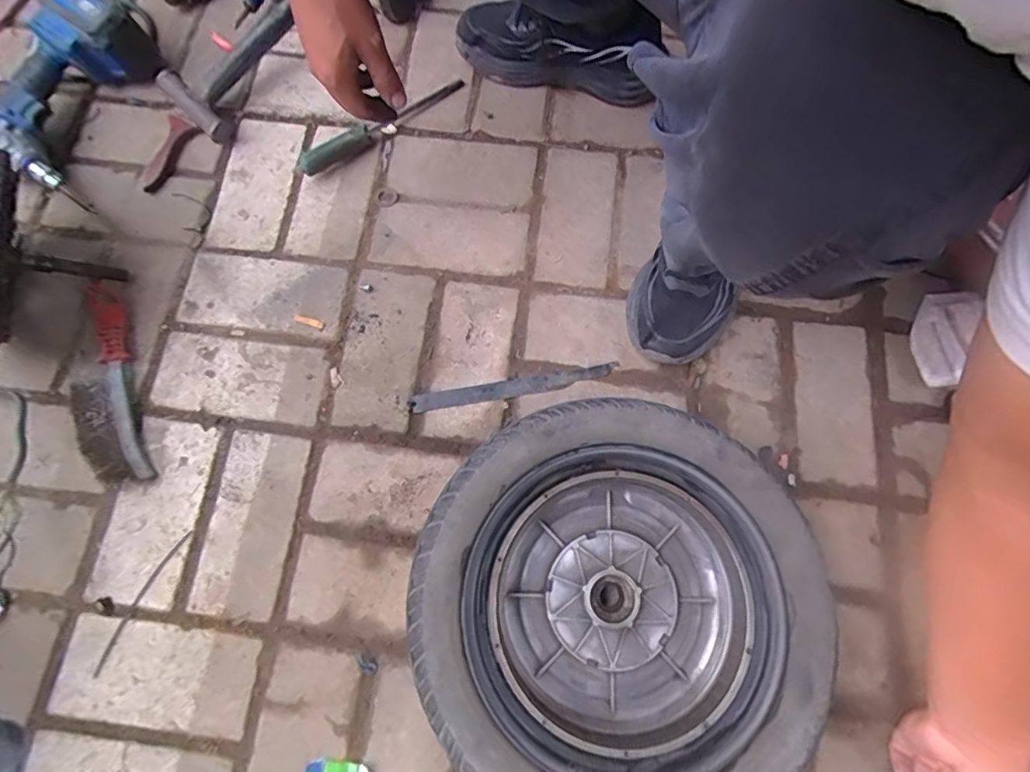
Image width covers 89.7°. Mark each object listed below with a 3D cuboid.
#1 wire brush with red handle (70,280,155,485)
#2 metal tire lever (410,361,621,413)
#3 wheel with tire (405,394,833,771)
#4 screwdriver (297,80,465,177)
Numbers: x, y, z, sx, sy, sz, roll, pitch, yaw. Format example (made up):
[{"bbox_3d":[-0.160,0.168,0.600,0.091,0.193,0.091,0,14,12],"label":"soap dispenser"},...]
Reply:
[{"bbox_3d":[-0.430,-0.008,0.550,0.049,0.040,0.226,-14,74,-5],"label":"wire brush with red handle"},{"bbox_3d":[-0.002,0.000,0.574,0.227,0.004,0.023,-9,73,-3],"label":"metal tire lever"},{"bbox_3d":[0.084,0.192,0.470,0.327,0.097,0.329,0,73,0],"label":"wheel with tire"},{"bbox_3d":[-0.165,-0.330,0.647,0.232,0.019,0.033,-36,76,-15],"label":"screwdriver"}]

